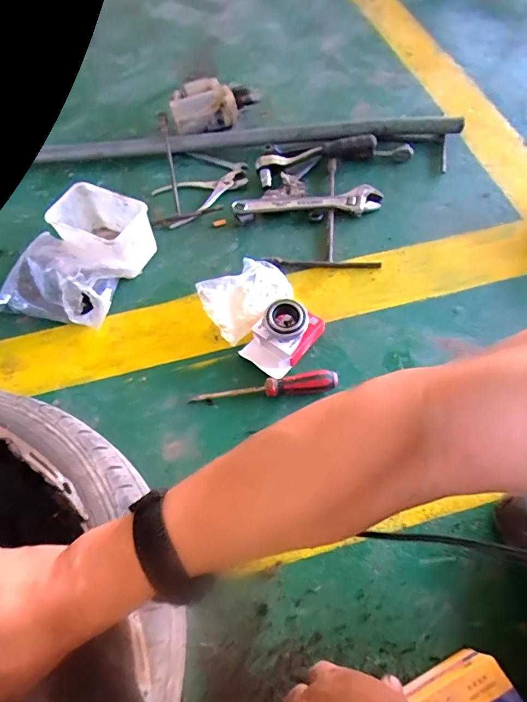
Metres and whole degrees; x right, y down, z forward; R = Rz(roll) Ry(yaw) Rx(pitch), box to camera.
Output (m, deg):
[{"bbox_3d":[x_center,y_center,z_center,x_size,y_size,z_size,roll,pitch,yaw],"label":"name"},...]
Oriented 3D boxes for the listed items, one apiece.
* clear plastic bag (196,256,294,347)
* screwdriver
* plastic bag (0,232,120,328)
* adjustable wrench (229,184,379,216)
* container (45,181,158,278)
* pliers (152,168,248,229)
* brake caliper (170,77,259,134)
[{"bbox_3d":[-0.028,-0.096,0.726,0.109,0.062,0.149,40,70,23],"label":"clear plastic bag"},{"bbox_3d":[-0.002,0.055,0.649,0.220,0.030,0.032,-4,60,2],"label":"screwdriver"},{"bbox_3d":[-0.360,-0.131,0.744,0.218,0.103,0.140,9,61,9],"label":"plastic bag"},{"bbox_3d":[0.087,-0.291,0.841,0.287,0.030,0.058,-4,60,2],"label":"adjustable wrench"},{"bbox_3d":[-0.279,-0.207,0.781,0.179,0.107,0.123,32,67,20],"label":"container"},{"bbox_3d":[-0.117,-0.322,0.872,0.188,0.011,0.097,-23,61,-9],"label":"pliers"},{"bbox_3d":[-0.110,-0.544,0.964,0.191,0.069,0.105,-15,60,-5],"label":"brake caliper"}]

